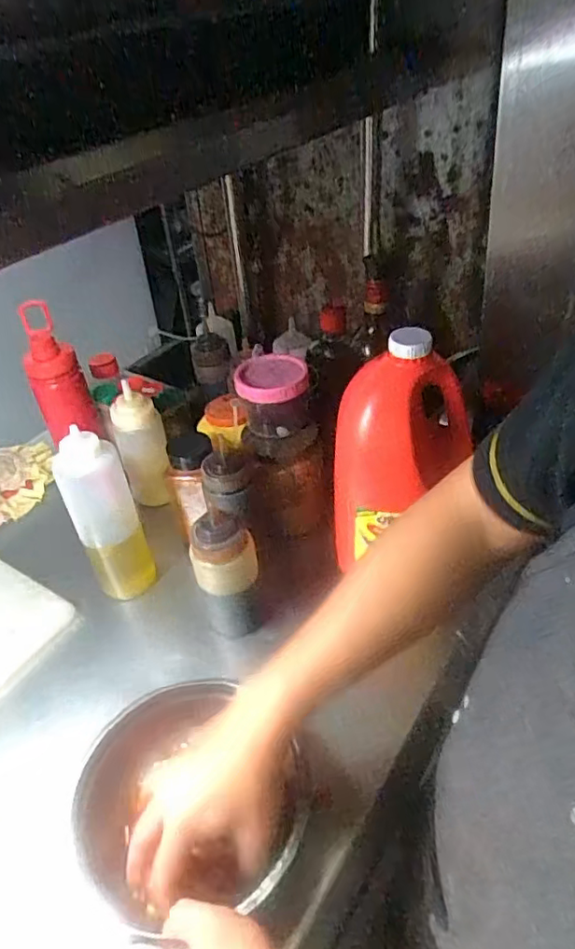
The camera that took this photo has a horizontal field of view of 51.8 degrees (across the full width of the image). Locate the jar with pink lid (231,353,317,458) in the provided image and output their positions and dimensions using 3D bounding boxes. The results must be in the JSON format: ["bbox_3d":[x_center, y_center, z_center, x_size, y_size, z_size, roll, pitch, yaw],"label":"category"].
[{"bbox_3d":[-0.013,-0.087,0.727,0.092,0.095,0.094,-3,40,2],"label":"jar with pink lid"}]

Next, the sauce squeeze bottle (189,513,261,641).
[{"bbox_3d":[-0.065,0.110,0.639,0.063,0.160,0.049,-12,40,-8],"label":"sauce squeeze bottle"}]

